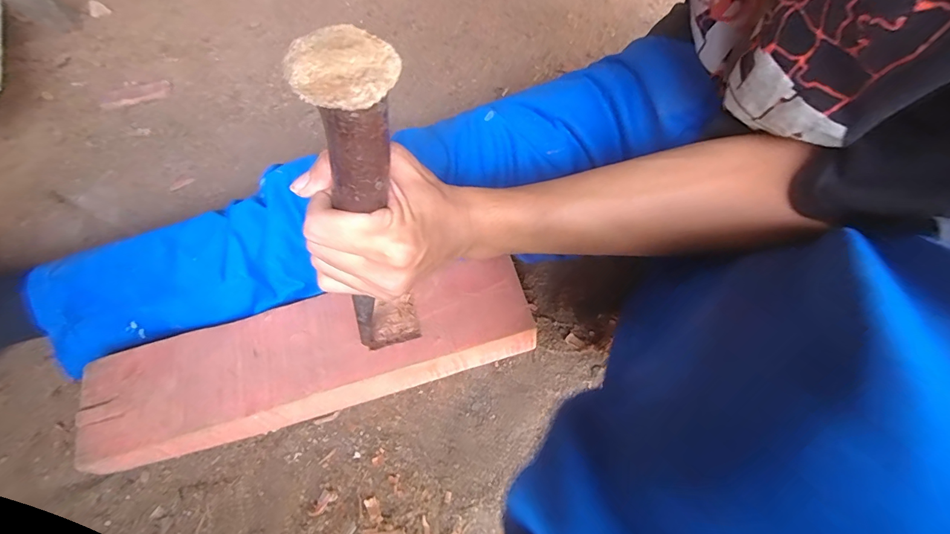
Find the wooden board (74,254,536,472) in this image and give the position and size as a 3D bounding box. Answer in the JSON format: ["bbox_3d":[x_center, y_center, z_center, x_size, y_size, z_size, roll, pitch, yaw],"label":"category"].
[{"bbox_3d":[-0.150,0.088,0.402,0.402,0.054,0.099,-14,59,-4],"label":"wooden board"}]

